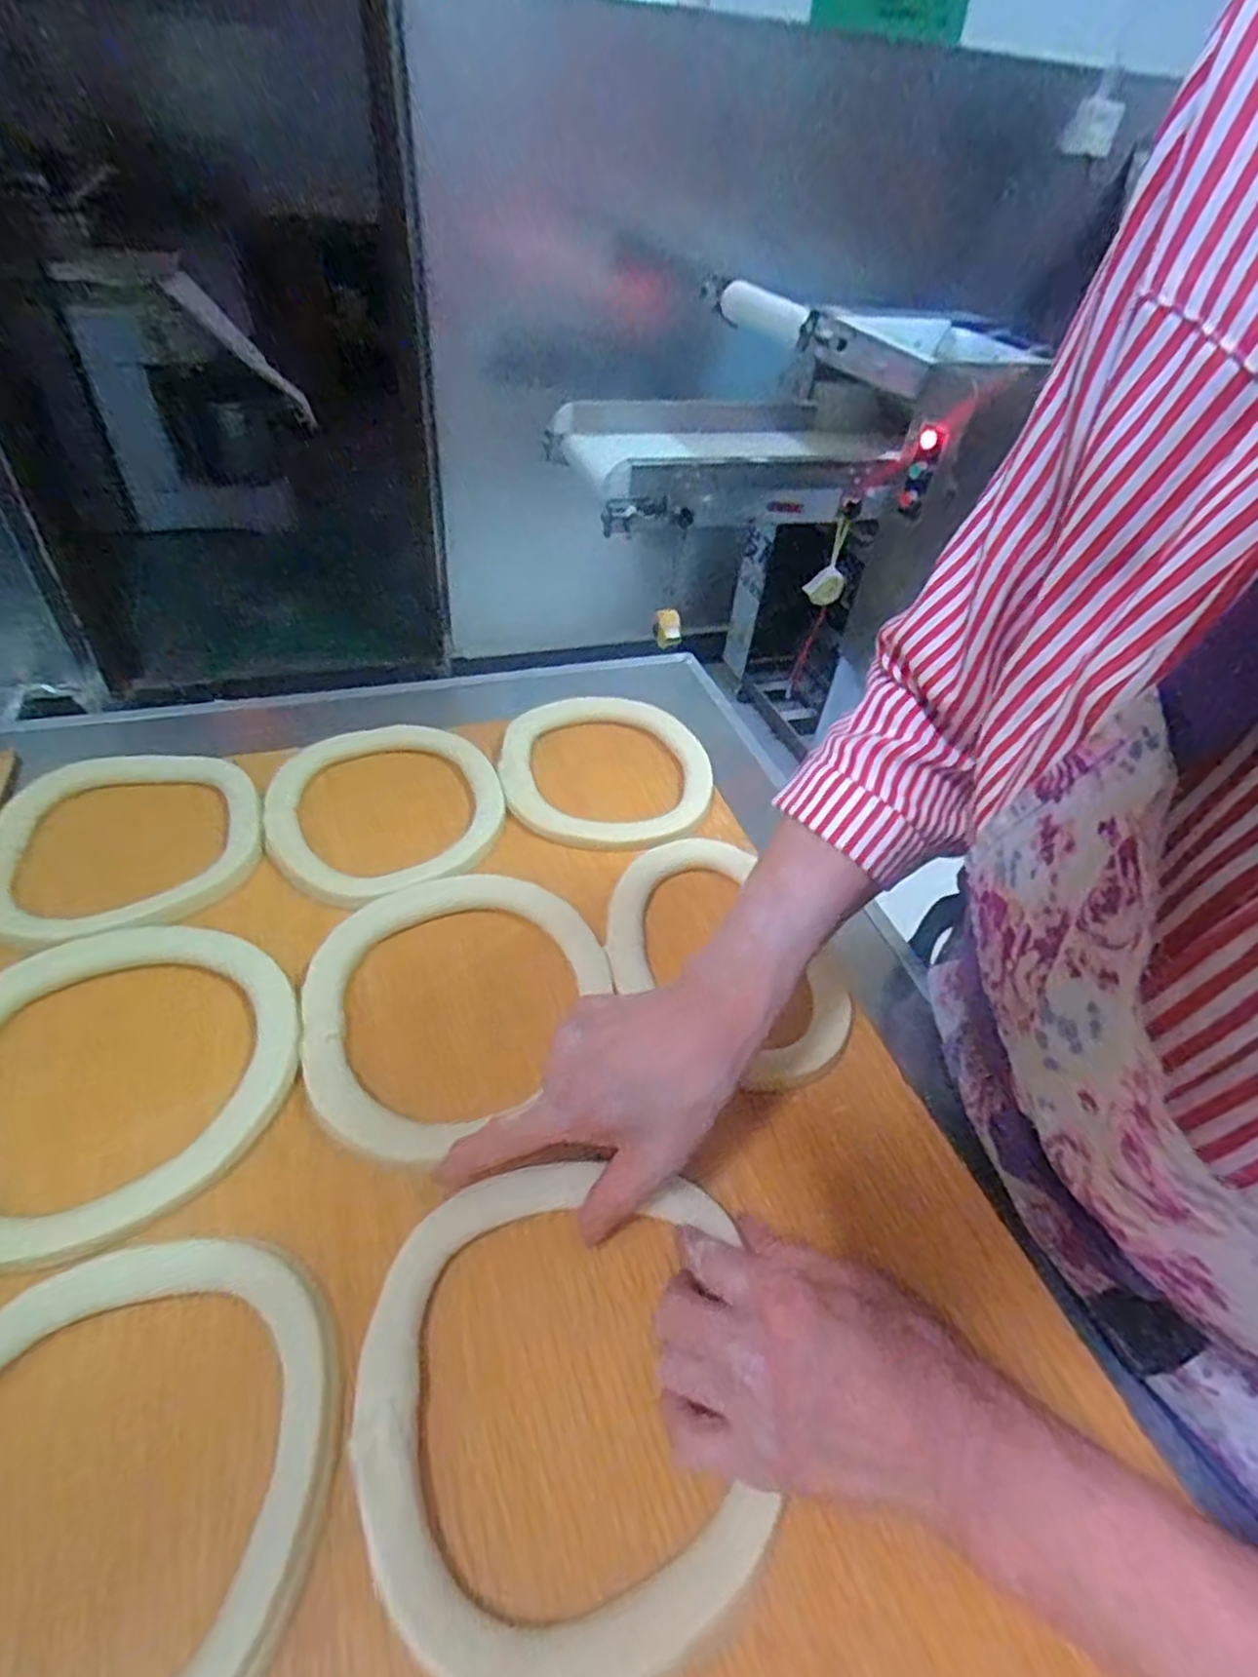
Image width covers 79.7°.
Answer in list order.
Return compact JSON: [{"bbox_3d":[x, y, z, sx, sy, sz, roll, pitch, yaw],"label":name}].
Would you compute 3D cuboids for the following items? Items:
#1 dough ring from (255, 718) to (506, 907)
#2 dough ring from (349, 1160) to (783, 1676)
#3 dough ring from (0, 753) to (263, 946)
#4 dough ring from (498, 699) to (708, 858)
[{"bbox_3d":[-0.177,-0.028,0.550,0.168,0.016,0.173,3,45,-3],"label":"dough ring"},{"bbox_3d":[-0.028,0.221,0.308,0.155,0.013,0.174,0,45,-7],"label":"dough ring"},{"bbox_3d":[-0.335,-0.007,0.502,0.156,0.025,0.166,3,45,-3],"label":"dough ring"},{"bbox_3d":[-0.019,-0.061,0.614,0.168,0.011,0.182,3,45,-3],"label":"dough ring"}]

